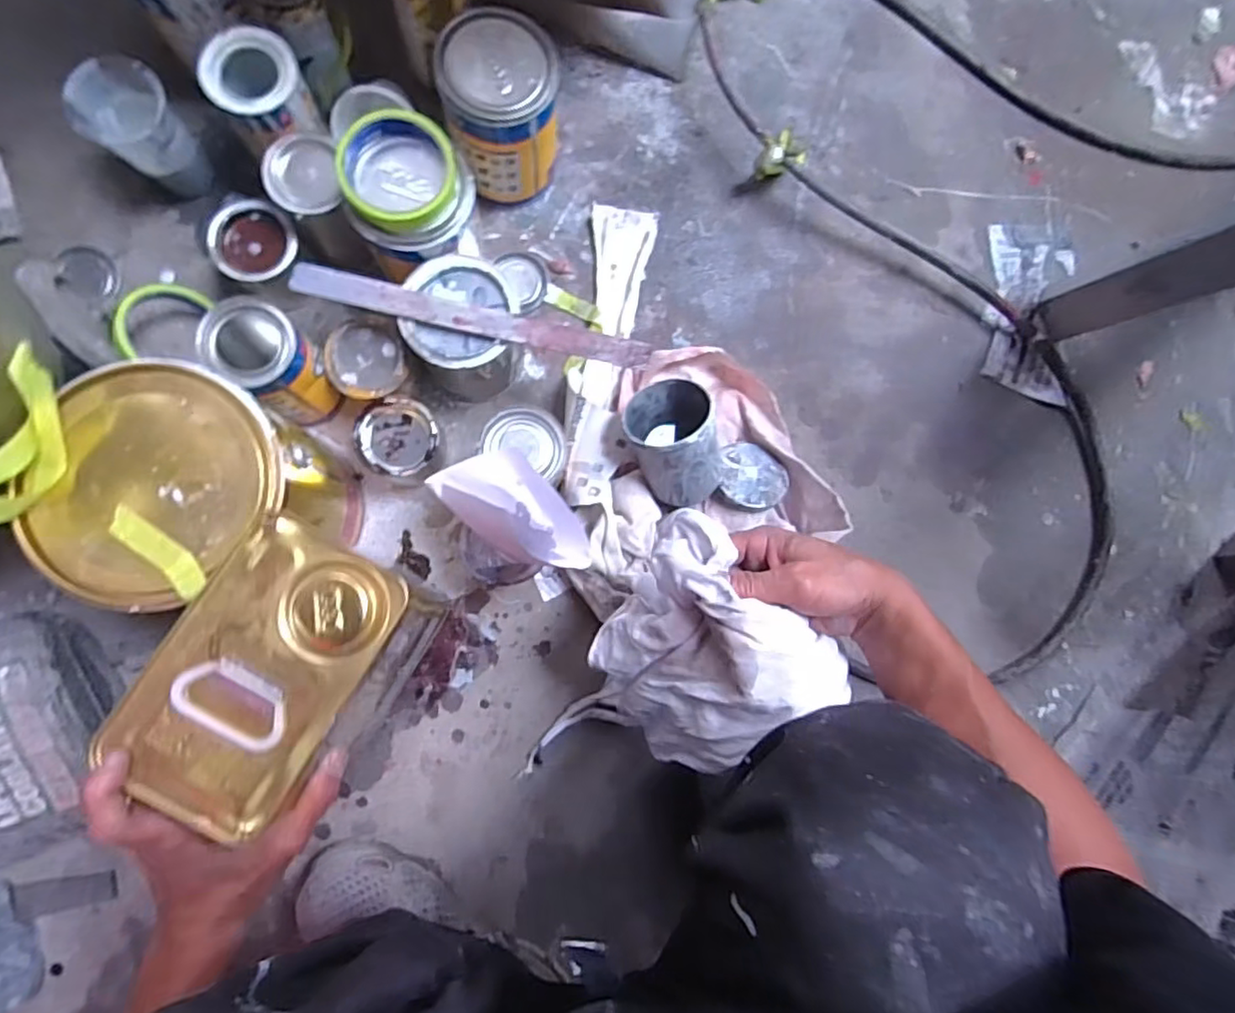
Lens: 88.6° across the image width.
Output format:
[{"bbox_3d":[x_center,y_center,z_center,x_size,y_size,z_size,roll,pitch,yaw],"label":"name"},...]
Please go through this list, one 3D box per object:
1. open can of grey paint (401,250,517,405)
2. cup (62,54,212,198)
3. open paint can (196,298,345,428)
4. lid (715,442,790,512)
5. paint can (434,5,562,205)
[{"bbox_3d":[-0.141,-0.160,0.589,0.092,0.110,0.095,1,83,-7],"label":"open can of grey paint"},{"bbox_3d":[-0.430,-0.335,0.580,0.071,0.108,0.075,1,83,-7],"label":"cup"},{"bbox_3d":[-0.297,-0.121,0.567,0.079,0.129,0.067,42,80,-1],"label":"open paint can"},{"bbox_3d":[0.135,-0.030,0.633,0.070,0.016,0.073,10,58,-6],"label":"lid"},{"bbox_3d":[-0.111,-0.366,0.602,0.099,0.140,0.095,1,83,-7],"label":"paint can"}]

